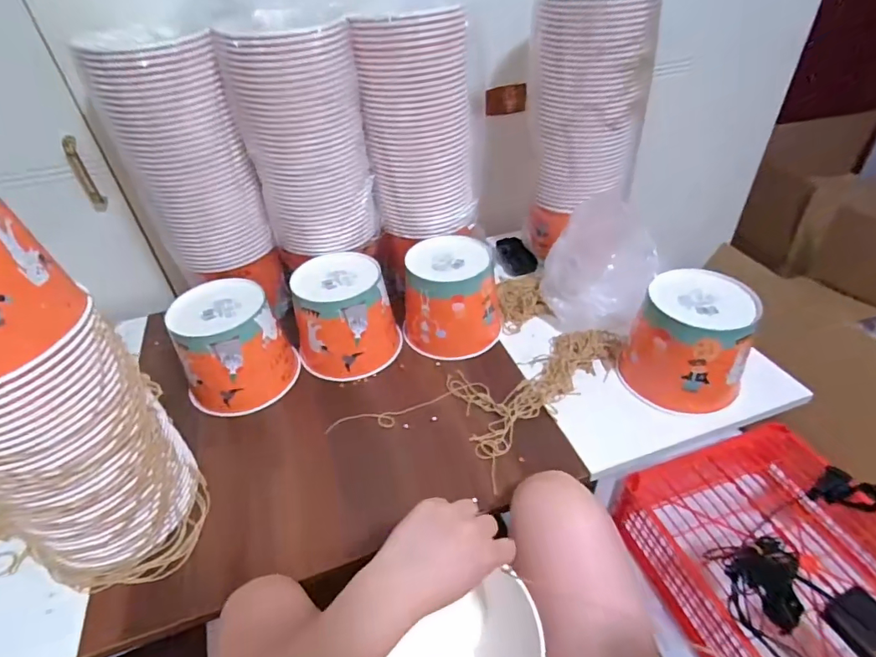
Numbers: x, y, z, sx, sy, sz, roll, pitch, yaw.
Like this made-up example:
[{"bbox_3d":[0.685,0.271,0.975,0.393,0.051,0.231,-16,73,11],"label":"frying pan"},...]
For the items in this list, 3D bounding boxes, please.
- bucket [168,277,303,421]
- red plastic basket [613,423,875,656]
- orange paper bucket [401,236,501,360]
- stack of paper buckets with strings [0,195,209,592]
[{"bbox_3d":[-0.293,0.026,0.691,0.150,0.128,0.149,-25,44,-23],"label":"bucket"},{"bbox_3d":[0.591,0.409,0.787,0.374,0.180,0.463,-17,42,-15],"label":"red plastic basket"},{"bbox_3d":[0.023,-0.049,0.756,0.150,0.134,0.141,2,40,7],"label":"orange paper bucket"},{"bbox_3d":[-0.370,0.076,0.439,0.161,0.396,0.152,-7,40,-4],"label":"stack of paper buckets with strings"}]

